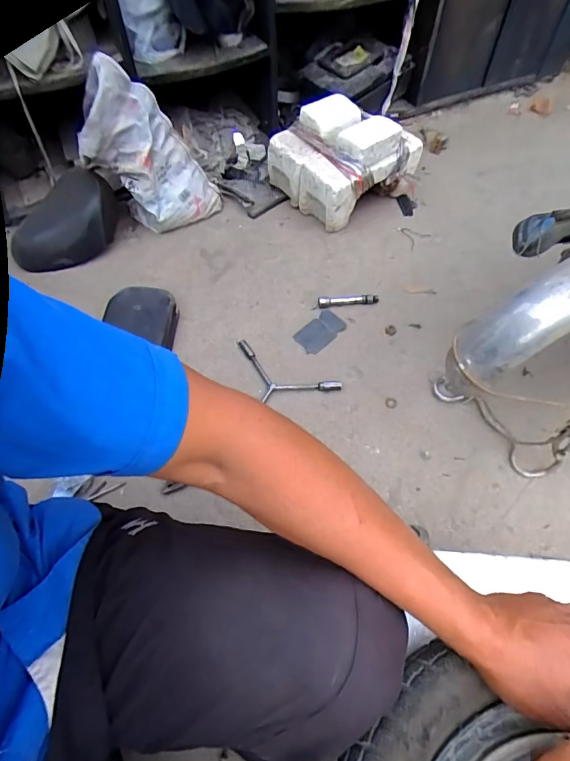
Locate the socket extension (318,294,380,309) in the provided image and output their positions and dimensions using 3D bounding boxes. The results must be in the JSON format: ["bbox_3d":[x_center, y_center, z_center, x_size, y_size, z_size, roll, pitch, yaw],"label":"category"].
[{"bbox_3d":[0.155,-0.195,1.041,0.146,0.024,0.029,-2,56,2],"label":"socket extension"}]

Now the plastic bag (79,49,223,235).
[{"bbox_3d":[-0.334,-0.557,1.055,0.297,0.352,0.154,-13,58,-9],"label":"plastic bag"}]

